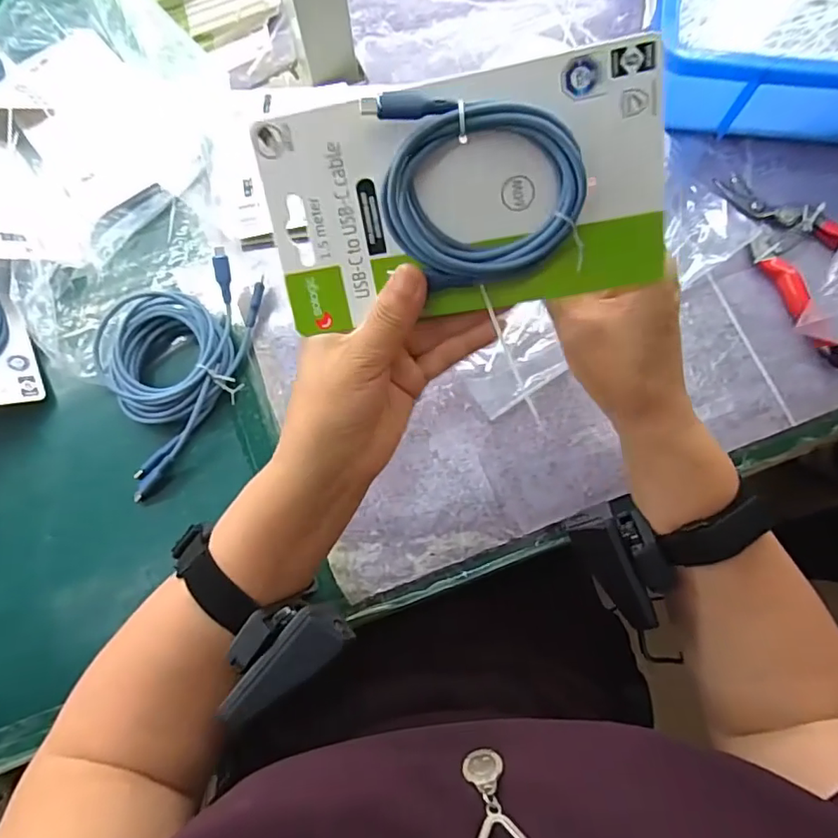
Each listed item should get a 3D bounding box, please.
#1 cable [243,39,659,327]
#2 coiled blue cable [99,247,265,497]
[{"bbox_3d":[0.018,-0.098,0.245,0.176,0.017,0.097,-7,111,10],"label":"cable"},{"bbox_3d":[-0.183,-0.036,0.388,0.093,0.036,0.176,19,78,6],"label":"coiled blue cable"}]

